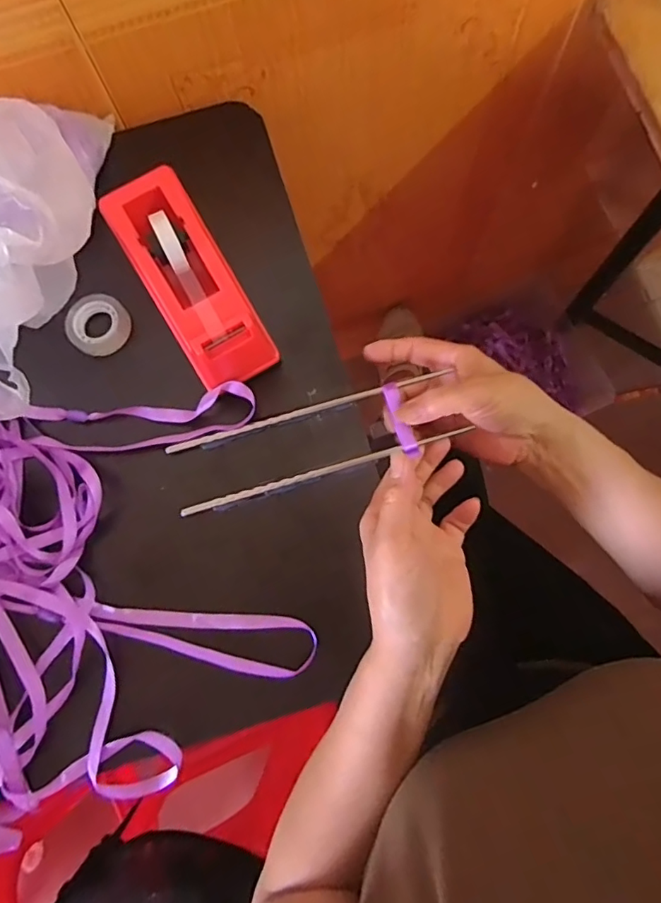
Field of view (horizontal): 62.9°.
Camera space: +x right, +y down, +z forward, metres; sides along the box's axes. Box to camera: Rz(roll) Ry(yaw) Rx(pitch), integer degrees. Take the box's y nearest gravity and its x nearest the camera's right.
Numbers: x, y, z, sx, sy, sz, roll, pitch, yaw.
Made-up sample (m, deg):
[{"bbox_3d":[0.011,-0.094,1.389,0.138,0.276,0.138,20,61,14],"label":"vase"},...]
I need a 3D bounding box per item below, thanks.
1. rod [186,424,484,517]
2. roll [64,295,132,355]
[{"bbox_3d":[-0.004,0.014,0.397,0.213,0.006,0.006,-16,78,-4],"label":"rod"},{"bbox_3d":[-0.184,-0.101,0.430,0.042,0.019,0.047,40,82,10],"label":"roll"}]

